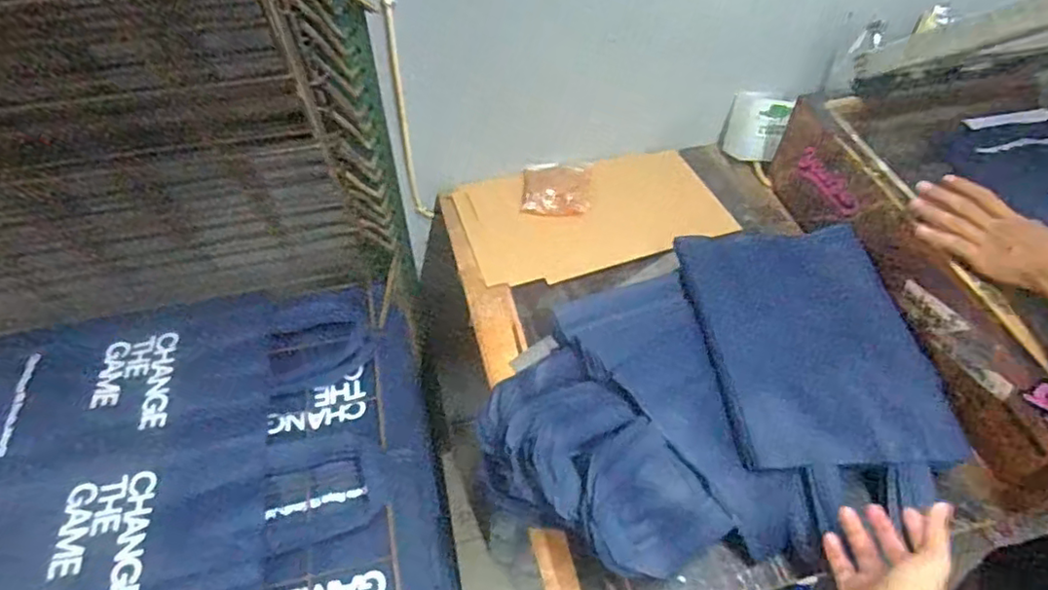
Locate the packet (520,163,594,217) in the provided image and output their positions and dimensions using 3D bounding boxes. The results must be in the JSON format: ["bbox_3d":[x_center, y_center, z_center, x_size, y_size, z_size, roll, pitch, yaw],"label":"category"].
[{"bbox_3d":[0.054,-0.173,1.003,0.110,0.018,0.122,4,49,3],"label":"packet"}]

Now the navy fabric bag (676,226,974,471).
[{"bbox_3d":[0.349,0.032,0.778,0.271,0.070,0.387,-2,49,-1],"label":"navy fabric bag"}]

